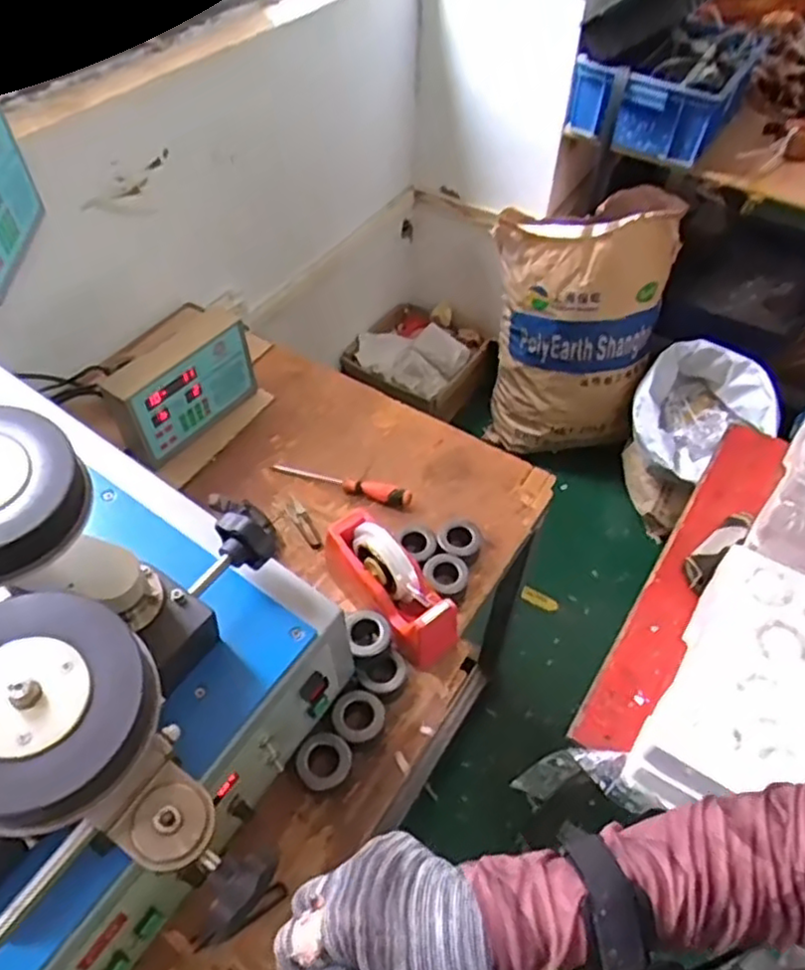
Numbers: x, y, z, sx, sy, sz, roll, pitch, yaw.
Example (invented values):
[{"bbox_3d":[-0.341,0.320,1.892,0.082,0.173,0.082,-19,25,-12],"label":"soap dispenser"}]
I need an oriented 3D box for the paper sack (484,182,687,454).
[{"bbox_3d":[0.416,-0.376,1.751,0.402,0.608,0.244,4,51,1],"label":"paper sack"}]

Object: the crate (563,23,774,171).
[{"bbox_3d":[0.582,-0.863,1.500,0.297,0.181,0.351,36,58,24],"label":"crate"}]

